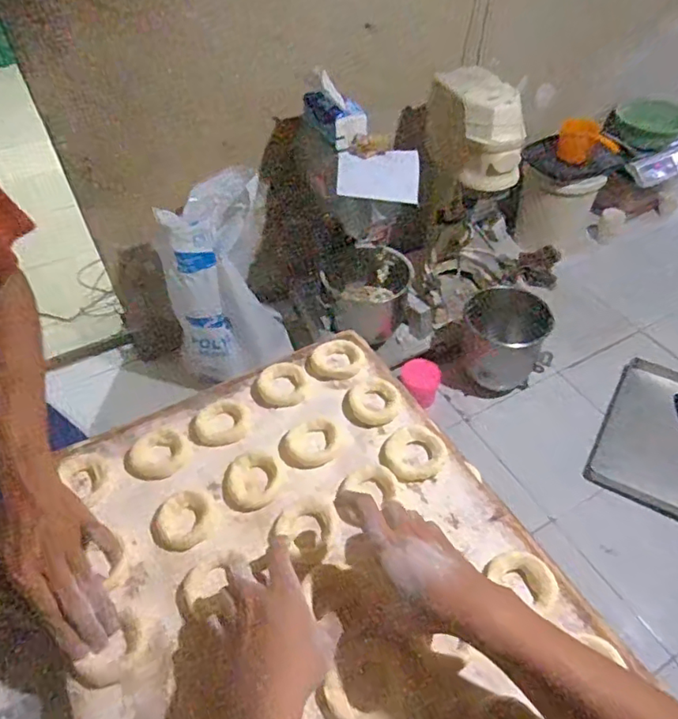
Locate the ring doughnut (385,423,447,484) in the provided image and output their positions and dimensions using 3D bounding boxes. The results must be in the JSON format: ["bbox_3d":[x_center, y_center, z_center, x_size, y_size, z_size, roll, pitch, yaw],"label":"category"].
[{"bbox_3d":[0.083,0.098,0.583,0.065,0.017,0.057,-27,49,-20],"label":"ring doughnut"}]

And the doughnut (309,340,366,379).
[{"bbox_3d":[-0.002,0.000,0.678,0.069,0.018,0.050,7,46,12],"label":"doughnut"}]

